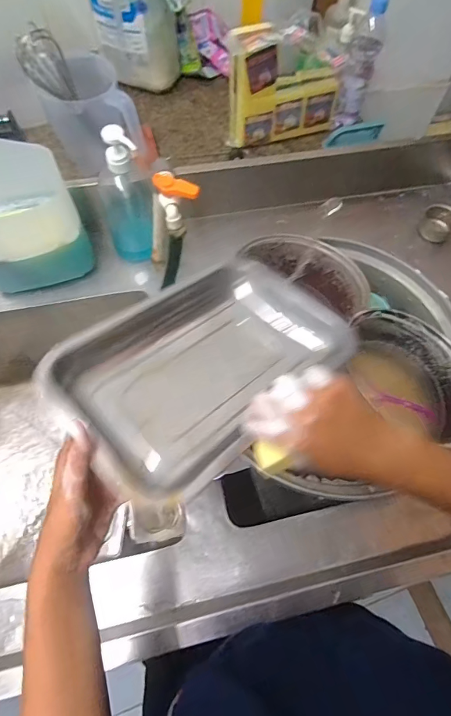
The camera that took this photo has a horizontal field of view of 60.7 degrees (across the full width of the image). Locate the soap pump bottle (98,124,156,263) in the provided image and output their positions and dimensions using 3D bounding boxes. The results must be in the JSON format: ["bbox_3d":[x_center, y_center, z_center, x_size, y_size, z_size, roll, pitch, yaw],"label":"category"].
[{"bbox_3d":[-0.168,-0.268,0.665,0.086,0.242,0.062,-18,66,-10],"label":"soap pump bottle"}]

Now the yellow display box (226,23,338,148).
[{"bbox_3d":[0.125,-0.582,0.822,0.236,0.206,0.081,-19,67,-11],"label":"yellow display box"}]

